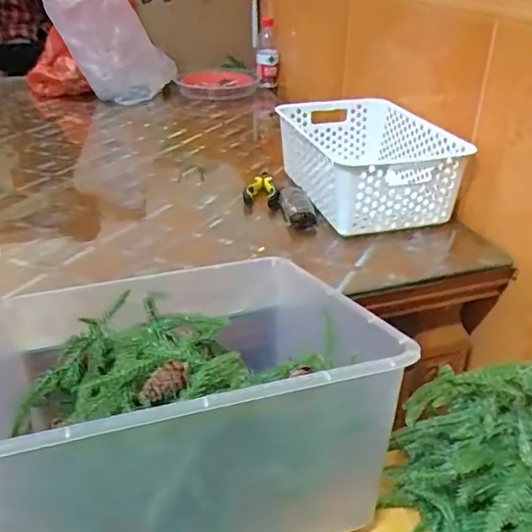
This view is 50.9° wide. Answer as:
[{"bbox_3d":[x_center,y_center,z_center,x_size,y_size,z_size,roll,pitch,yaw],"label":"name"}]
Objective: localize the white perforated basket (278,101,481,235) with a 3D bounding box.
[{"bbox_3d":[0.158,-0.168,0.892,0.217,0.109,0.333,-7,31,-12],"label":"white perforated basket"}]

